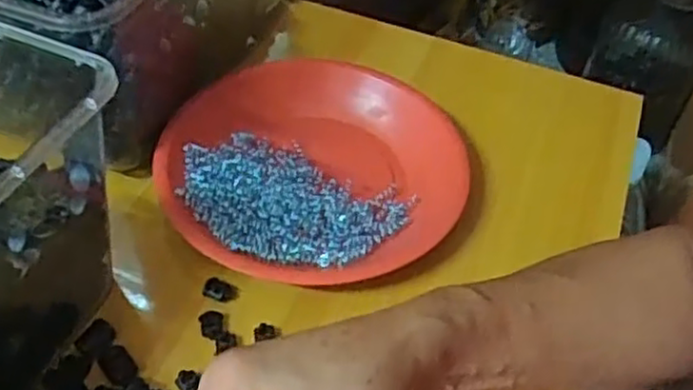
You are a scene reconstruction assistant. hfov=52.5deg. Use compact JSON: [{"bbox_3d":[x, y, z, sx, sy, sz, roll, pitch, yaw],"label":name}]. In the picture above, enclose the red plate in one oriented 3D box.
[{"bbox_3d":[-0.022,-0.017,0.458,0.187,0.029,0.183,2,48,-2],"label":"red plate"}]

